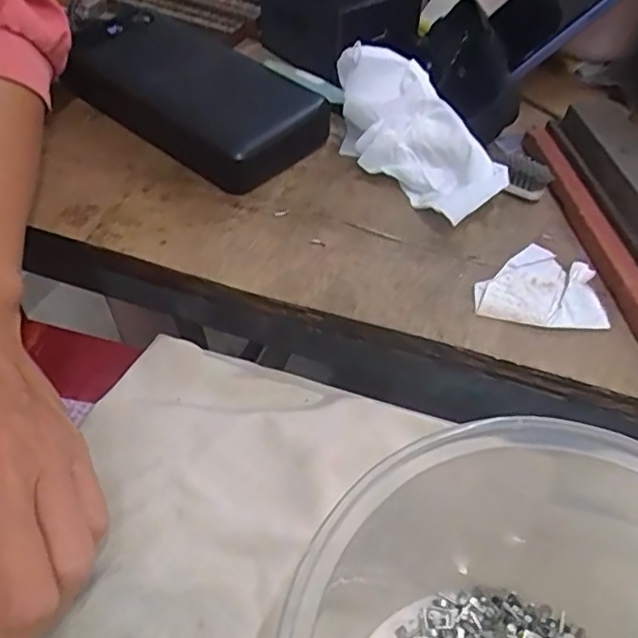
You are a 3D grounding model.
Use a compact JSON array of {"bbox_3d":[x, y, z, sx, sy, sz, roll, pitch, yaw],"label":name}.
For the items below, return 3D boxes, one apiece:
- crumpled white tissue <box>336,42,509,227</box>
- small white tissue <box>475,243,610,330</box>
[{"bbox_3d":[0.042,-0.090,0.300,0.093,0.057,0.030,35,55,24],"label":"crumpled white tissue"},{"bbox_3d":[0.094,-0.015,0.270,0.051,0.010,0.039,3,48,-1],"label":"small white tissue"}]

